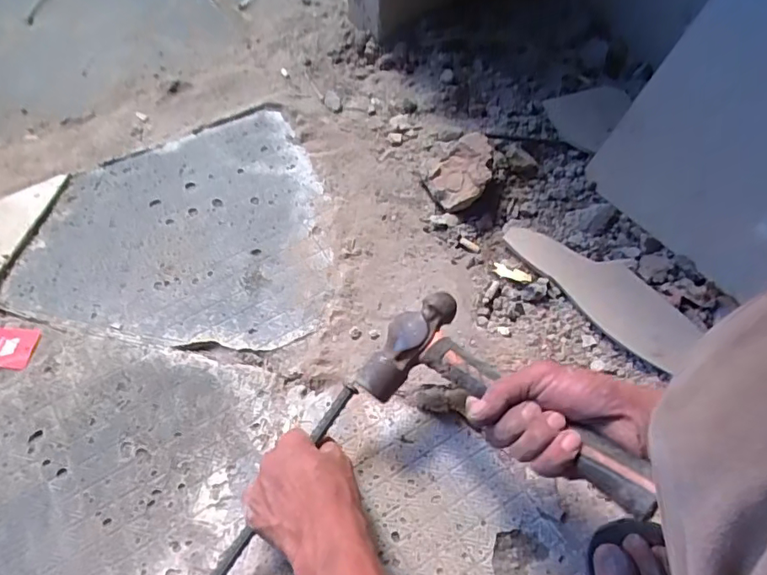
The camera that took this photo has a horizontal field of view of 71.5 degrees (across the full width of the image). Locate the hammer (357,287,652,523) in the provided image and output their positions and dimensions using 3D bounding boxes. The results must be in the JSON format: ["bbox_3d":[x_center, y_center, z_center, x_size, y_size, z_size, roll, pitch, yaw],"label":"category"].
[{"bbox_3d":[0.094,0.095,0.431,0.108,0.043,0.249,-40,48,-23],"label":"hammer"}]

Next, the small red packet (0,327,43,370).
[{"bbox_3d":[-0.419,0.065,0.588,0.067,0.004,0.047,3,57,1],"label":"small red packet"}]

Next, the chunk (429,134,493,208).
[{"bbox_3d":[0.101,-0.150,0.697,0.076,0.058,0.096,11,58,6],"label":"chunk"}]

